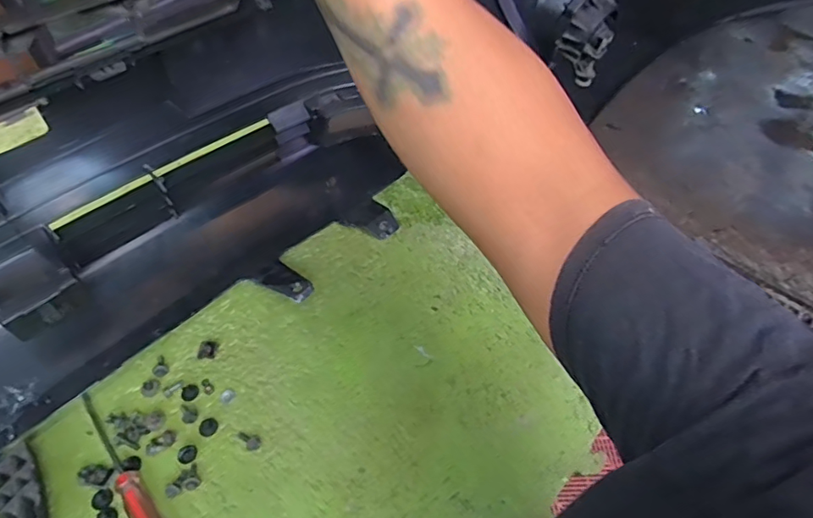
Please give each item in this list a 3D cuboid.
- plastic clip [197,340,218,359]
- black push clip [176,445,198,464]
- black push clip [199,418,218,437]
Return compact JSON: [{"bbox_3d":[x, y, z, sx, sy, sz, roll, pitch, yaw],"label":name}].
[{"bbox_3d":[-0.231,0.105,0.597,0.021,0.007,0.022,0,51,-3],"label":"plastic clip"},{"bbox_3d":[-0.226,0.200,0.529,0.019,0.007,0.018,-11,52,-11],"label":"black push clip"},{"bbox_3d":[-0.211,0.180,0.548,0.020,0.004,0.019,1,51,-1],"label":"black push clip"}]

